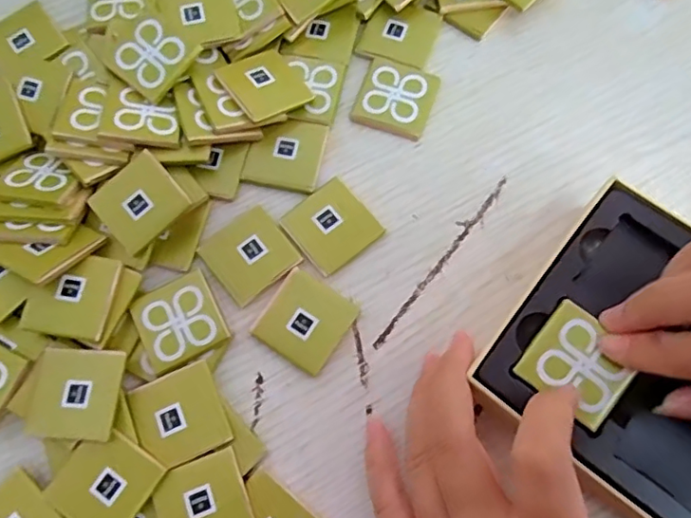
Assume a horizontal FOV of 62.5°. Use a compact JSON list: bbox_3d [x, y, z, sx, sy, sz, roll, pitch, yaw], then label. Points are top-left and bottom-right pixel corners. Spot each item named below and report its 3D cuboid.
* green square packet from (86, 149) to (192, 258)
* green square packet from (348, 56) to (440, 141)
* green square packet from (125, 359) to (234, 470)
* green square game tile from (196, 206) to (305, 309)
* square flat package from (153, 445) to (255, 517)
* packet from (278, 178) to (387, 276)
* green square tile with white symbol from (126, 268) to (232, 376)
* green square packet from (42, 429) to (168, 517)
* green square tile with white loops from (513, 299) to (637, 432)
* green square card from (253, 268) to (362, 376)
[{"bbox_3d":[-0.093,-0.026,0.257,0.036,0.004,0.038,-41,73,-5],"label":"green square packet"},{"bbox_3d":[0.025,-0.081,0.284,0.036,0.004,0.037,20,74,8],"label":"green square packet"},{"bbox_3d":[-0.069,0.065,0.236,0.035,0.004,0.036,-25,73,-6],"label":"green square packet"},{"bbox_3d":[-0.044,-0.002,0.264,0.036,0.004,0.037,-38,75,-9],"label":"green square game tile"},{"bbox_3d":[-0.057,0.099,0.227,0.035,0.005,0.036,-23,73,-5],"label":"square flat package"},{"bbox_3d":[-0.007,-0.016,0.265,0.035,0.004,0.037,-38,75,-9],"label":"packet"},{"bbox_3d":[-0.073,0.027,0.251,0.035,0.008,0.036,-28,74,-6],"label":"green square tile with white symbol"},{"bbox_3d":[-0.096,0.089,0.227,0.036,0.006,0.034,33,77,11],"label":"green square packet"},{"bbox_3d":[0.088,0.039,0.213,0.035,0.005,0.035,38,78,10],"label":"green square tile with white loops"},{"bbox_3d":[-0.018,0.027,0.253,0.036,0.004,0.037,33,77,11],"label":"green square card"}]

